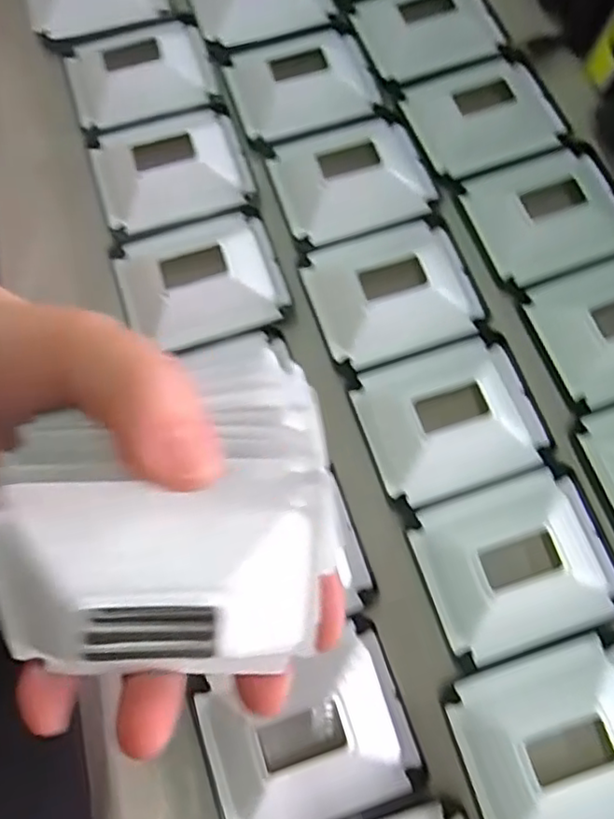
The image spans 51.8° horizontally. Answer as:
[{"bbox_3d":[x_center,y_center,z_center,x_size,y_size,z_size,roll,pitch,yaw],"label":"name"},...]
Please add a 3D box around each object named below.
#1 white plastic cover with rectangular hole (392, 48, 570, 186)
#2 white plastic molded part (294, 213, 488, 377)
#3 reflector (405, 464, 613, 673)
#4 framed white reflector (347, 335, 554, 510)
[{"bbox_3d":[0.097,-0.164,0.343,0.076,0.015,0.069,-20,72,-7],"label":"white plastic cover with rectangular hole"},{"bbox_3d":[0.042,-0.060,0.305,0.080,0.012,0.069,-16,72,-6],"label":"white plastic molded part"},{"bbox_3d":[0.090,0.062,0.263,0.080,0.011,0.066,-18,72,-6],"label":"reflector"},{"bbox_3d":[0.066,0.002,0.283,0.081,0.013,0.068,-17,72,-6],"label":"framed white reflector"}]

